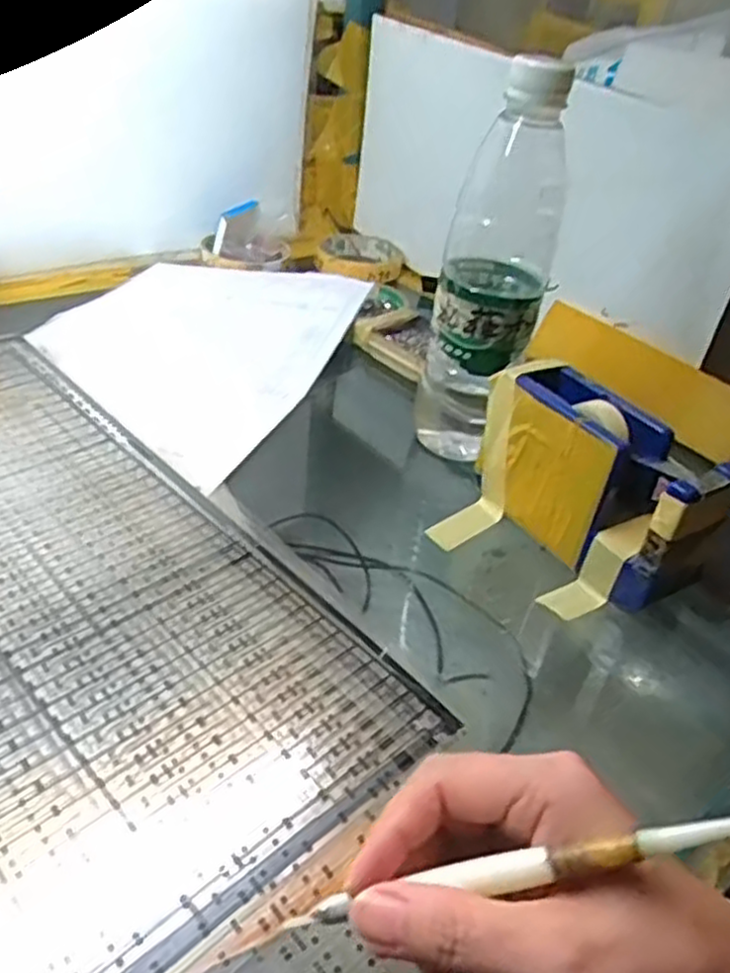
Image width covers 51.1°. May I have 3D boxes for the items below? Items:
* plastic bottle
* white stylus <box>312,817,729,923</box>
[{"bbox_3d":[0.074,-0.122,0.446,0.061,0.212,0.078,13,36,9],"label":"plastic bottle"},{"bbox_3d":[0.047,0.110,0.222,0.134,0.005,0.009,-19,33,15],"label":"white stylus"}]

